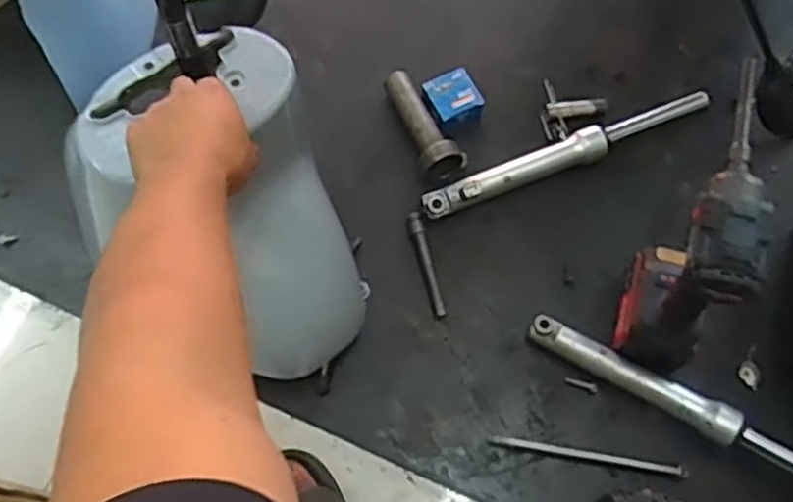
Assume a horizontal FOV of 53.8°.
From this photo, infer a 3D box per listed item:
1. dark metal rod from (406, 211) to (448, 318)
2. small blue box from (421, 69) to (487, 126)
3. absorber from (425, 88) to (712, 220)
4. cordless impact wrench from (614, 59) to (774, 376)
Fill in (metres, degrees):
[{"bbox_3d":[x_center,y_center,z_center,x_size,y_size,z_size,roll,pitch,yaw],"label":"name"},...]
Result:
[{"bbox_3d":[0.037,0.015,0.936,0.020,0.013,0.132,-16,69,-4],"label":"dark metal rod"},{"bbox_3d":[0.072,-0.196,1.008,0.064,0.035,0.067,-25,70,-8],"label":"small blue box"},{"bbox_3d":[0.213,-0.122,0.975,0.378,0.035,0.042,-21,70,-6],"label":"absorber"},{"bbox_3d":[0.321,-0.026,0.817,0.084,0.264,0.252,22,71,8],"label":"cordless impact wrench"}]

